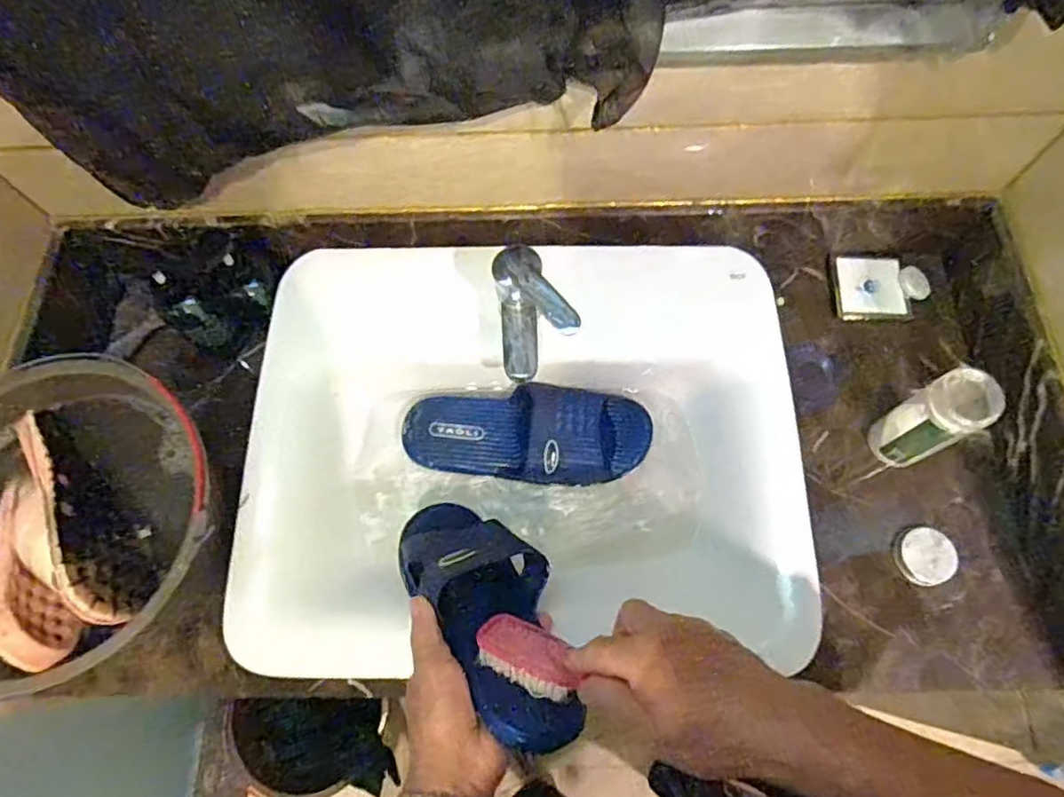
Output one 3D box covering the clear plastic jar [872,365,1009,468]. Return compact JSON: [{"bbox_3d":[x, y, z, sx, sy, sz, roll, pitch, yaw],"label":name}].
[{"bbox_3d":[0.415,0.026,0.662,0.054,0.164,0.059,-1,71,2],"label":"clear plastic jar"}]

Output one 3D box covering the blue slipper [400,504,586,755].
[{"bbox_3d":[-0.036,0.182,0.543,0.116,0.071,0.260,-5,41,-26],"label":"blue slipper"}]

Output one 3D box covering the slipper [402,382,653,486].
[{"bbox_3d":[-0.008,0.040,0.694,0.269,0.055,0.101,5,71,4],"label":"slipper"}]

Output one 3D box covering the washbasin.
[{"bbox_3d":[-0.014,0.048,0.685,0.557,0.122,0.428,-2,70,1],"label":"washbasin"}]

